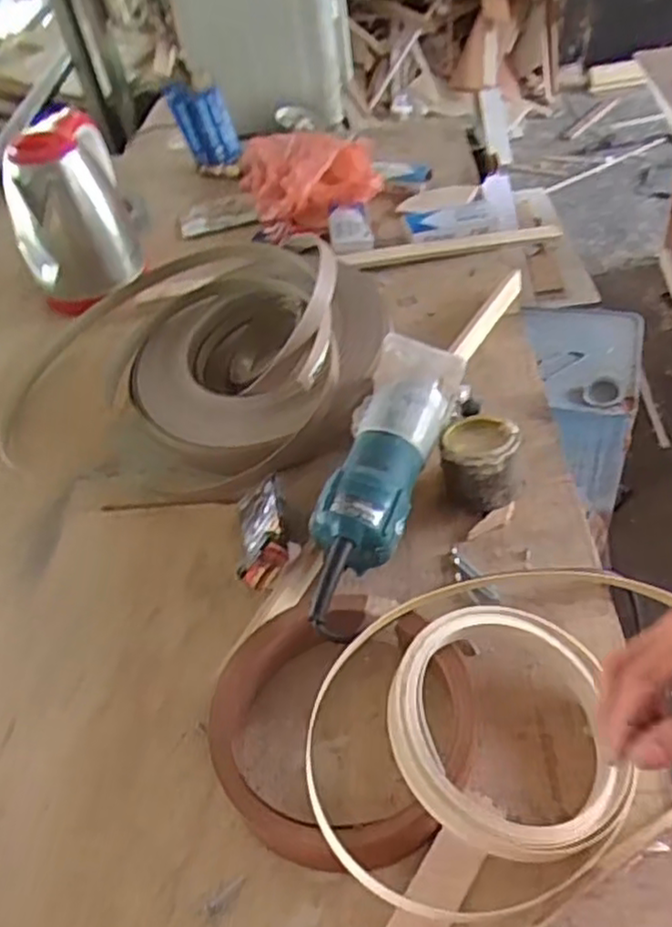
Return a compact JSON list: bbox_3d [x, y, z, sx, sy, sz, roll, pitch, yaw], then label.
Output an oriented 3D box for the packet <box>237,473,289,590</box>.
[{"bbox_3d":[-0.068,0.060,0.658,0.053,0.052,0.116,-11,45,-4],"label":"packet"}]

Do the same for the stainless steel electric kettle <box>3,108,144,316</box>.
[{"bbox_3d":[-0.367,-0.340,0.987,0.153,0.219,0.151,-22,46,-11],"label":"stainless steel electric kettle"}]

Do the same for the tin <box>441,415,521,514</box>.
[{"bbox_3d":[0.135,-0.001,0.674,0.071,0.067,0.078,6,46,13],"label":"tin"}]

